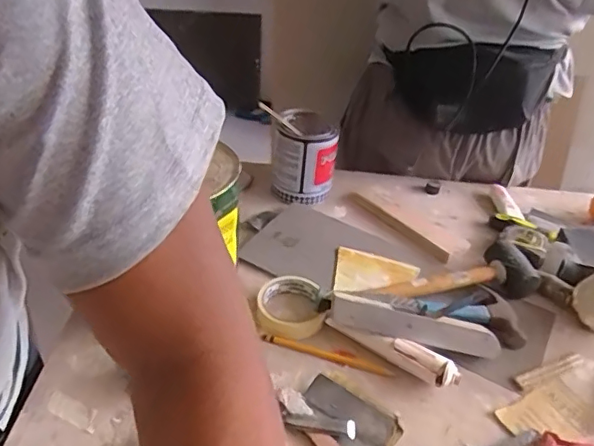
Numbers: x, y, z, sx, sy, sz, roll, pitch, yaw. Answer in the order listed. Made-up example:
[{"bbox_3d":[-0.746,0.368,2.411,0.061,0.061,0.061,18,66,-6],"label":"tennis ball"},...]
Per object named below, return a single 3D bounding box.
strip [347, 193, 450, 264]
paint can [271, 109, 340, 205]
[{"bbox_3d":[0.159,0.002,0.898,0.022,0.009,0.200,-24,46,-34],"label":"strip"},{"bbox_3d":[0.012,-0.108,0.935,0.101,0.126,0.102,4,36,-3],"label":"paint can"}]

